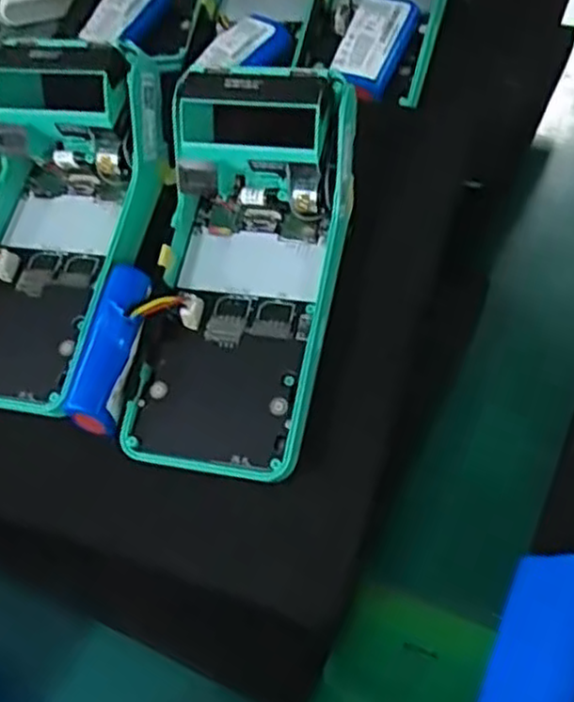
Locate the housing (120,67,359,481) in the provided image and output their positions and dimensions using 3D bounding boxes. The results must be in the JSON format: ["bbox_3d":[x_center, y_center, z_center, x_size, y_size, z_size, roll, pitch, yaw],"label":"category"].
[{"bbox_3d":[-0.018,-0.032,0.320,0.078,0.052,0.169,9,83,9],"label":"housing"}]

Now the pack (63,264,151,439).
[{"bbox_3d":[-0.074,-0.002,0.315,0.022,0.023,0.073,11,76,10],"label":"pack"}]

